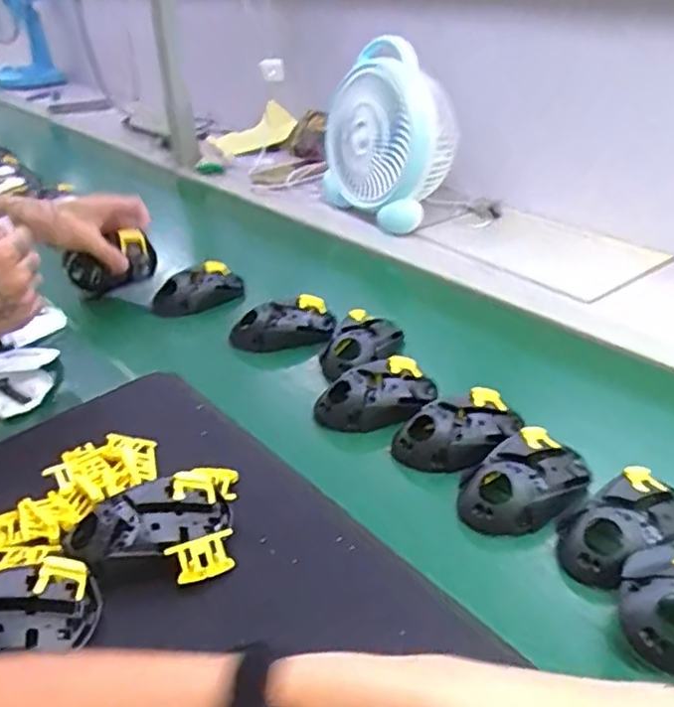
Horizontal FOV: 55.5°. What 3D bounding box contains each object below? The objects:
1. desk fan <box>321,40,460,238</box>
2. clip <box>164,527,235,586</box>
[{"bbox_3d":[0.071,-0.337,0.998,0.115,0.234,0.219,-19,38,-23],"label":"desk fan"},{"bbox_3d":[-0.090,0.139,0.434,0.043,0.012,0.027,-16,69,-22],"label":"clip"}]

